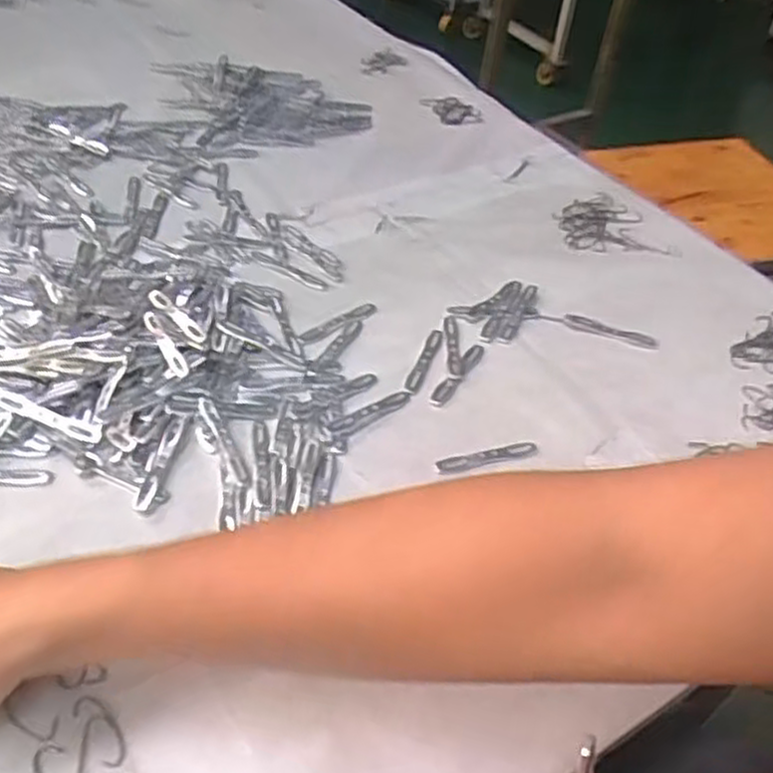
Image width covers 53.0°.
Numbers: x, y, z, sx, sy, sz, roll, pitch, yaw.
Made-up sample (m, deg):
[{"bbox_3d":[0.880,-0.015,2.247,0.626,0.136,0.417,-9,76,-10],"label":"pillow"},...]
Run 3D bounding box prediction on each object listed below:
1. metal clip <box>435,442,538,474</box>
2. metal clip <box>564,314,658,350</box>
[{"bbox_3d":[0.064,0.043,0.488,0.070,0.004,0.012,-11,48,-17],"label":"metal clip"},{"bbox_3d":[0.169,-0.041,0.584,0.071,0.005,0.012,16,46,8],"label":"metal clip"}]

